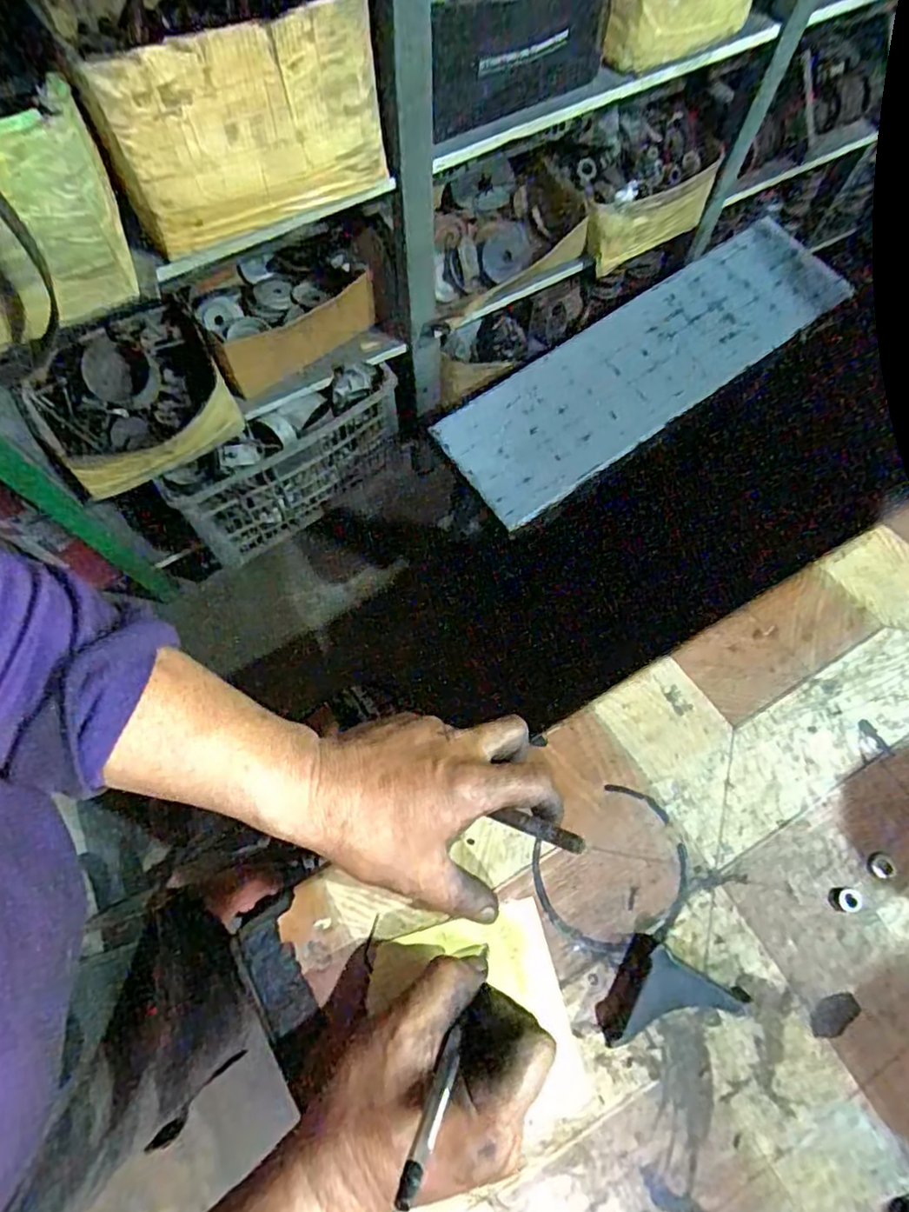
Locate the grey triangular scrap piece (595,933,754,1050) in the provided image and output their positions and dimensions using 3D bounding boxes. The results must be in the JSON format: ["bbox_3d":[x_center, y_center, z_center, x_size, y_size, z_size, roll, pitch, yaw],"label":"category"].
[{"bbox_3d":[0.113,0.207,0.335,0.075,0.027,0.042,-17,73,-7],"label":"grey triangular scrap piece"}]

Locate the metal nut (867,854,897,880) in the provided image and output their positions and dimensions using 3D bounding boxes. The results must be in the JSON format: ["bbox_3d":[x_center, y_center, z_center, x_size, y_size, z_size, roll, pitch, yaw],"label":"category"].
[{"bbox_3d":[0.258,0.157,0.367,0.016,0.004,0.014,7,71,1],"label":"metal nut"}]

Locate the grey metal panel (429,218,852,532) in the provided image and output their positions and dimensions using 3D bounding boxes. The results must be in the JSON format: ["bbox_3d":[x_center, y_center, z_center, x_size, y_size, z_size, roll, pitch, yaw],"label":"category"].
[{"bbox_3d":[0.300,-0.379,0.939,0.690,0.027,0.204,-34,76,-12],"label":"grey metal panel"}]

